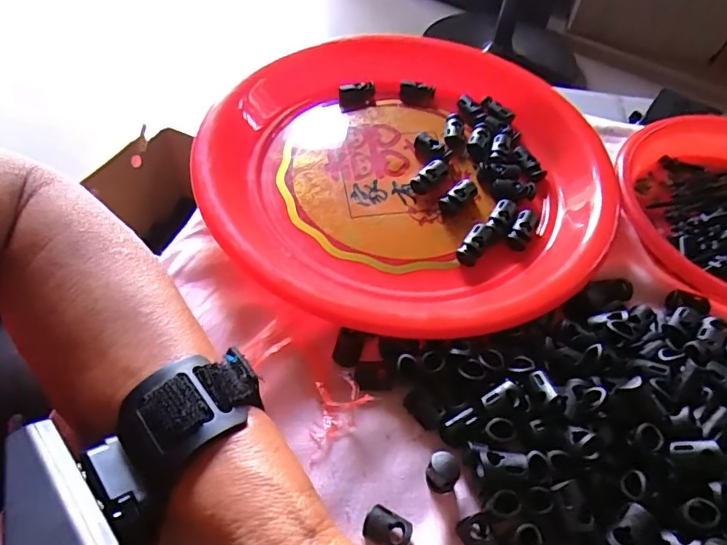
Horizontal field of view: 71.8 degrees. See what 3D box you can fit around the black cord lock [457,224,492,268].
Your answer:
[{"bbox_3d":[0.067,-0.018,0.300,0.012,0.007,0.029,33,73,19],"label":"black cord lock"}]

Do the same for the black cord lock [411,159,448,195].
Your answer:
[{"bbox_3d":[0.044,-0.063,0.328,0.011,0.009,0.030,38,59,21],"label":"black cord lock"}]

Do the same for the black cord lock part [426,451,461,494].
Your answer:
[{"bbox_3d":[0.035,0.089,0.222,0.014,0.018,0.012,29,57,16],"label":"black cord lock part"}]

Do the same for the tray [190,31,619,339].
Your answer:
[{"bbox_3d":[0.031,-0.076,0.328,0.251,0.024,0.262,0,54,-5],"label":"tray"}]

